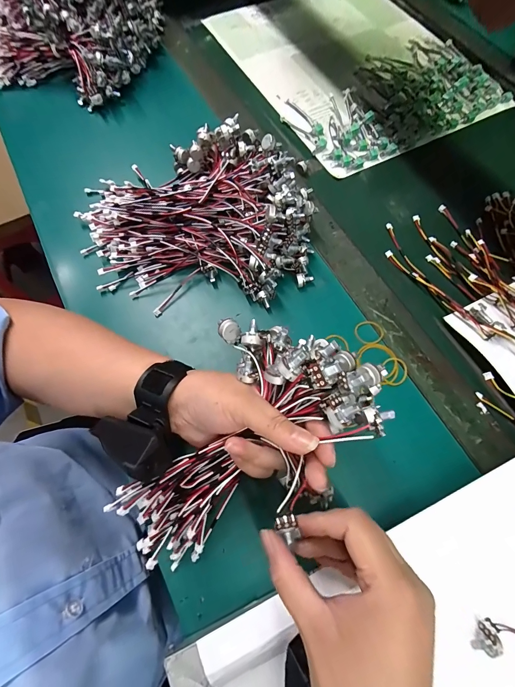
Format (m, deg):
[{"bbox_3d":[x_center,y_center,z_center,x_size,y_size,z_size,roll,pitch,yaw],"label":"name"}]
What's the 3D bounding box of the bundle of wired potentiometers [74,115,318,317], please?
[{"bbox_3d":[-0.081,-0.154,0.376,0.296,0.084,0.201,5,69,3],"label":"bundle of wired potentiometers"}]

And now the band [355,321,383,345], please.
[{"bbox_3d":[0.127,-0.013,0.360,0.032,0.004,0.028,-24,71,-8],"label":"band"}]

